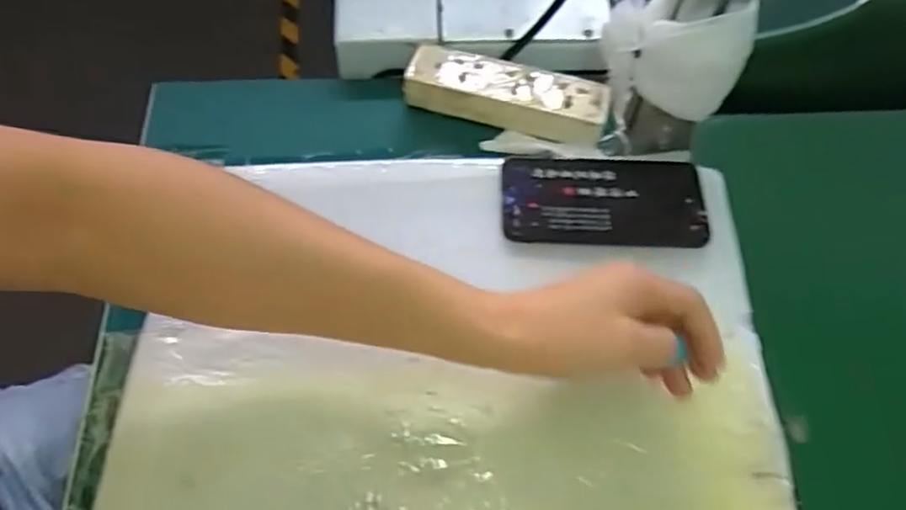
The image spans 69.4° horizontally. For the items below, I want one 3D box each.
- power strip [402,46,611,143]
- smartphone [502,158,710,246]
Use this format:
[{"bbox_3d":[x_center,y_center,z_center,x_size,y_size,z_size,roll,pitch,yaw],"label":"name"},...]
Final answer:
[{"bbox_3d":[0.045,-0.136,0.554,0.166,0.033,0.052,16,58,6],"label":"power strip"},{"bbox_3d":[0.114,-0.043,0.500,0.150,0.008,0.082,3,60,0],"label":"smartphone"}]

